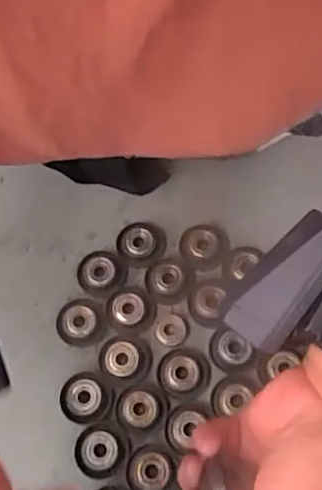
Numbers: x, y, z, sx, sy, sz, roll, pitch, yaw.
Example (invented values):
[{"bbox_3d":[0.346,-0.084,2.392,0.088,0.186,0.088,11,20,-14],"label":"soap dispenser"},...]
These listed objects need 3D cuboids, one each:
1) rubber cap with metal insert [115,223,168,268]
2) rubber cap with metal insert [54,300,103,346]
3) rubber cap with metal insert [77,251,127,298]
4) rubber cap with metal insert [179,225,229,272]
[{"bbox_3d":[-0.014,-0.002,0.403,0.034,0.011,0.033,-1,67,3],"label":"rubber cap with metal insert"},{"bbox_3d":[-0.056,0.051,0.387,0.030,0.012,0.031,-1,67,3],"label":"rubber cap with metal insert"},{"bbox_3d":[-0.042,0.019,0.397,0.032,0.010,0.028,-27,68,-7],"label":"rubber cap with metal insert"},{"bbox_3d":[0.030,0.002,0.402,0.033,0.009,0.030,-1,67,3],"label":"rubber cap with metal insert"}]

